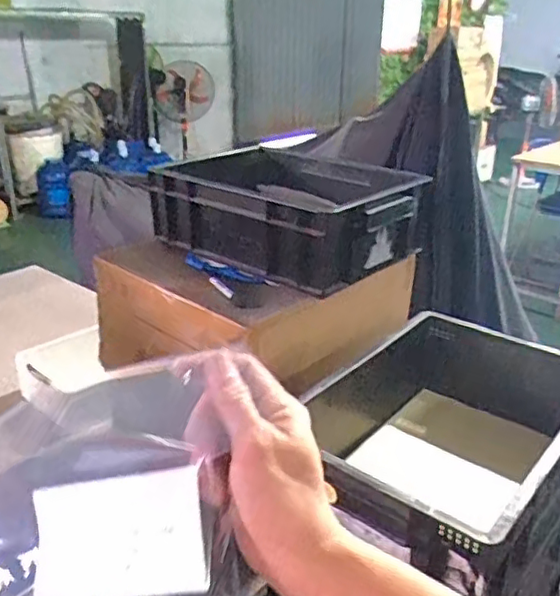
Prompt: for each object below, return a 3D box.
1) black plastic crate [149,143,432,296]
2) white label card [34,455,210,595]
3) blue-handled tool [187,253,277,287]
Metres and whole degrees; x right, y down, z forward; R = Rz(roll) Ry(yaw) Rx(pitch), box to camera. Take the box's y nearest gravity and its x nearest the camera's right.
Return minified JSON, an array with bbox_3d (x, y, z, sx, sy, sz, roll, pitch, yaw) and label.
[{"bbox_3d":[0.008,-0.131,0.911,0.370,0.116,0.241,19,29,35],"label":"black plastic crate"},{"bbox_3d":[-0.087,0.126,0.329,0.107,0.060,0.006,-14,-24,22],"label":"white label card"},{"bbox_3d":[-0.070,-0.036,0.863,0.167,0.018,0.016,17,29,34],"label":"blue-handled tool"}]

